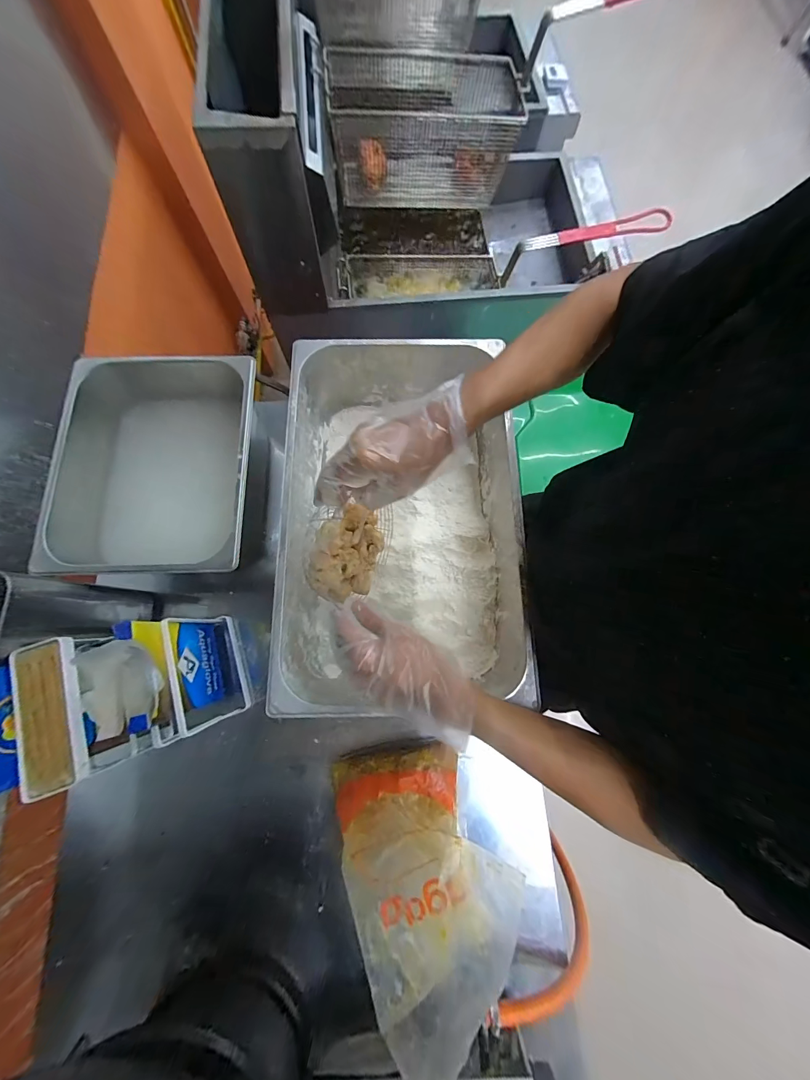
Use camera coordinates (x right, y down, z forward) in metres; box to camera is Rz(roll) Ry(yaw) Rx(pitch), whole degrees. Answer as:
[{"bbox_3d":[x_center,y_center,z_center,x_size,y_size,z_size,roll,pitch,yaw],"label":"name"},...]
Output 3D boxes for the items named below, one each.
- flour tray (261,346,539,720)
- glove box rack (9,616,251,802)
[{"bbox_3d":[-0.007,-0.034,0.528,0.314,0.139,0.505,0,76,-1],"label":"flour tray"},{"bbox_3d":[-0.323,0.191,0.463,0.123,0.236,0.140,-16,77,-5],"label":"glove box rack"}]

